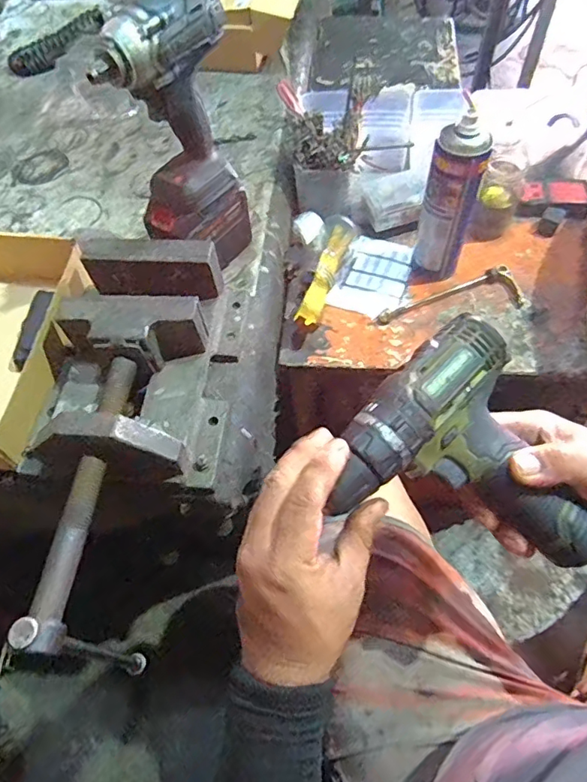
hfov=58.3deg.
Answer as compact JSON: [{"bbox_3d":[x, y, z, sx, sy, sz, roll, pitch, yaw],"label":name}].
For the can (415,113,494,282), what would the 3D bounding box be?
[{"bbox_3d":[0.196,-0.231,0.659,0.064,0.213,0.054,19,62,14],"label":"can"}]

